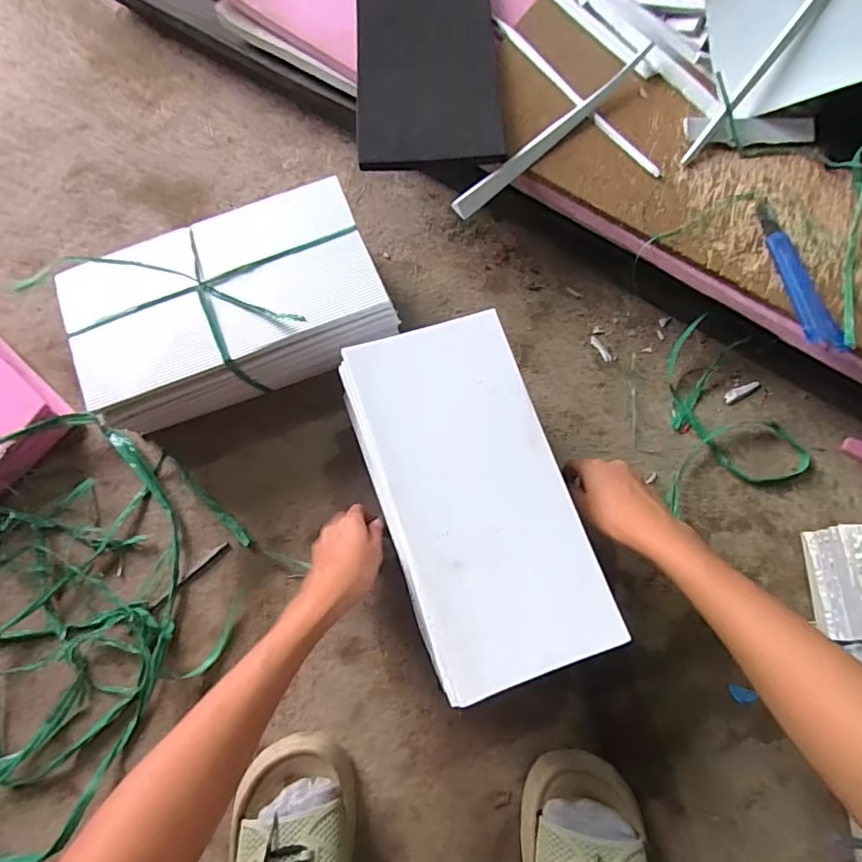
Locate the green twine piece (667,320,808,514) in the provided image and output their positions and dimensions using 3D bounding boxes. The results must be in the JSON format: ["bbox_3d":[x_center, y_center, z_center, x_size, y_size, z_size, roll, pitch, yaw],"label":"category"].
[{"bbox_3d":[0.292,-0.022,0.545,0.160,0.028,0.183,-19,74,-4],"label":"green twine piece"}]

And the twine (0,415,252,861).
[{"bbox_3d":[-0.367,0.182,0.492,0.294,0.049,0.366,39,78,7],"label":"twine"}]

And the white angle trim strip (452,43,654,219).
[{"bbox_3d":[0.129,-0.313,0.534,0.279,0.017,0.018,-42,78,-9],"label":"white angle trim strip"}]

